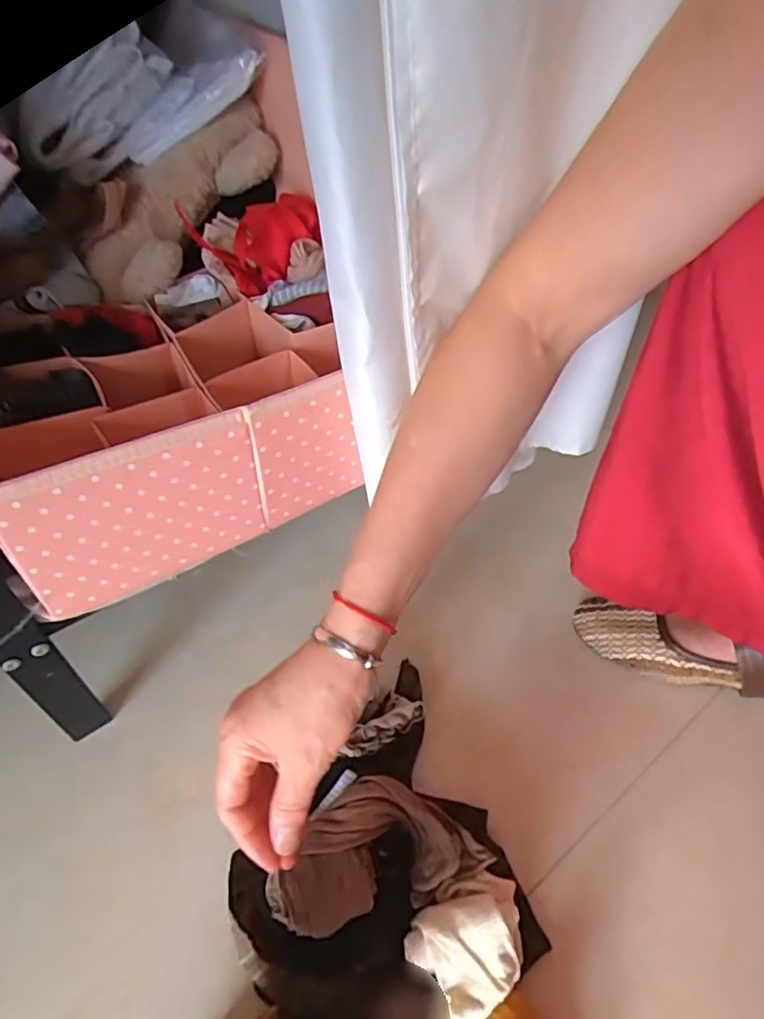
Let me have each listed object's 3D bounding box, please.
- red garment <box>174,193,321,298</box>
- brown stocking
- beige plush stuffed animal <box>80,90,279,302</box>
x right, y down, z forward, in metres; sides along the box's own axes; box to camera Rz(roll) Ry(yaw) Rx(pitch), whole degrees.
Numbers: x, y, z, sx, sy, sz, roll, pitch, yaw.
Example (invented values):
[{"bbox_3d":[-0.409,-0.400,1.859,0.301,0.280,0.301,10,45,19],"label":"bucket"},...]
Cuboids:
[{"bbox_3d":[-0.101,-0.215,0.471,0.109,0.061,0.041,-20,51,-19],"label":"red garment"},{"bbox_3d":[-0.002,0.217,0.371,0.137,0.035,0.075,-9,48,-10],"label":"brown stocking"},{"bbox_3d":[-0.172,-0.269,0.484,0.078,0.062,0.210,37,84,28],"label":"beige plush stuffed animal"}]

